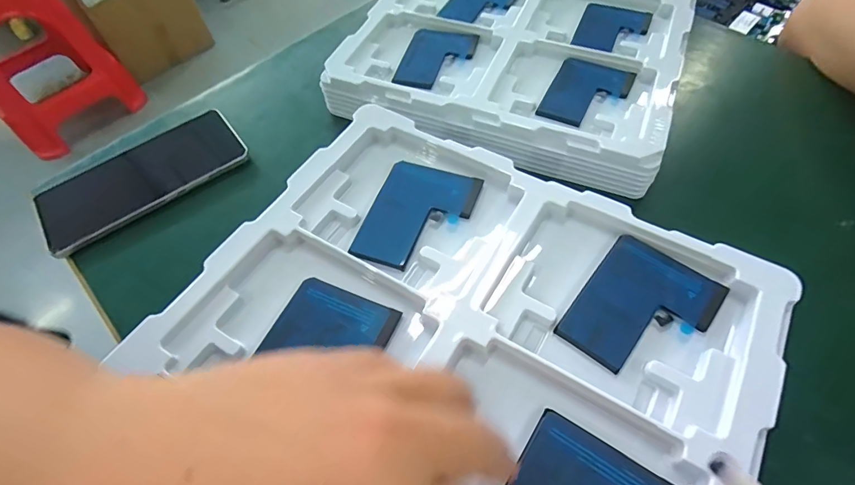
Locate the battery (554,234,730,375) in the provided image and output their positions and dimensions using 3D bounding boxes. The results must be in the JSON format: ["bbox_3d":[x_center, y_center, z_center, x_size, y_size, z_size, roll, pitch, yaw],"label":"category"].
[{"bbox_3d":[0.112,0.034,0.231,0.059,0.004,0.078,34,66,22],"label":"battery"}]

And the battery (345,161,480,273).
[{"bbox_3d":[-0.005,-0.017,0.272,0.058,0.008,0.075,17,60,13],"label":"battery"}]

